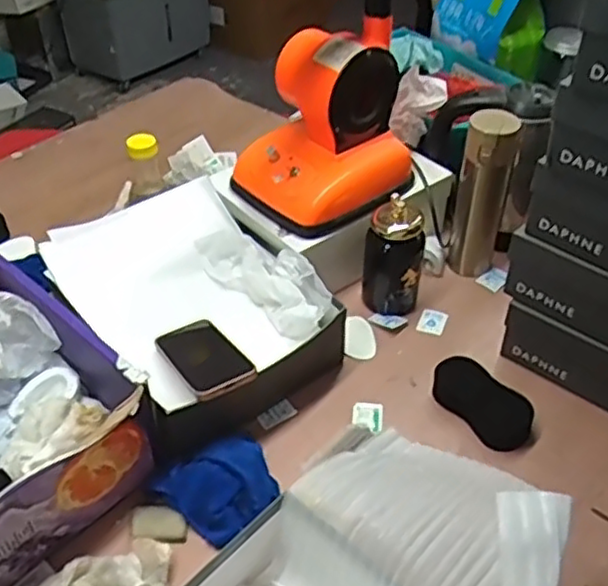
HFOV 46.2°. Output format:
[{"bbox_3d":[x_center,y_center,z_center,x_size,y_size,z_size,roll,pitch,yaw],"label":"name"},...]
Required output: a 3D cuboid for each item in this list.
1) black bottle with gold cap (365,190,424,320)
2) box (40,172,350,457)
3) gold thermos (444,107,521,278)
[{"bbox_3d":[0.122,-0.045,0.950,0.070,0.158,0.060,-15,45,-16],"label":"black bottle with gold cap"},{"bbox_3d":[-0.138,0.017,0.905,0.261,0.114,0.332,-26,49,-25],"label":"box"},{"bbox_3d":[0.249,-0.134,0.999,0.069,0.251,0.077,14,44,14],"label":"gold thermos"}]

